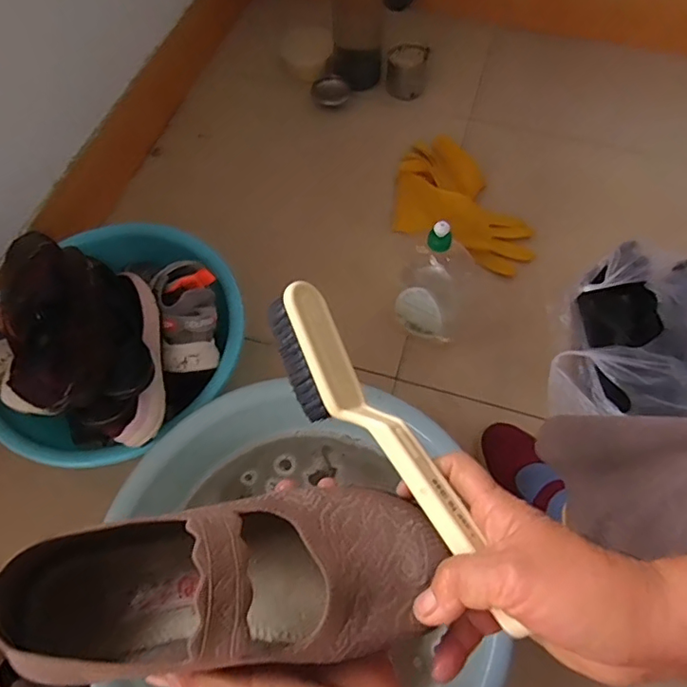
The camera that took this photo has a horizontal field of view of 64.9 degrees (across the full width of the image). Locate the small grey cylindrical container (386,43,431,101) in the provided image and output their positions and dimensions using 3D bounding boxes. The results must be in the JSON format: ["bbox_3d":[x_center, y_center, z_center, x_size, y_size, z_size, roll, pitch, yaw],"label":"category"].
[{"bbox_3d":[0.138,-0.593,1.162,0.089,0.077,0.095,-1,65,2],"label":"small grey cylindrical container"}]

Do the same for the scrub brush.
[{"bbox_3d":[0.025,0.058,0.322,0.047,0.034,0.226,-34,68,-13],"label":"scrub brush"}]

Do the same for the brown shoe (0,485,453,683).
[{"bbox_3d":[-0.064,0.125,0.285,0.227,0.072,0.079,-9,65,3],"label":"brown shoe"}]

